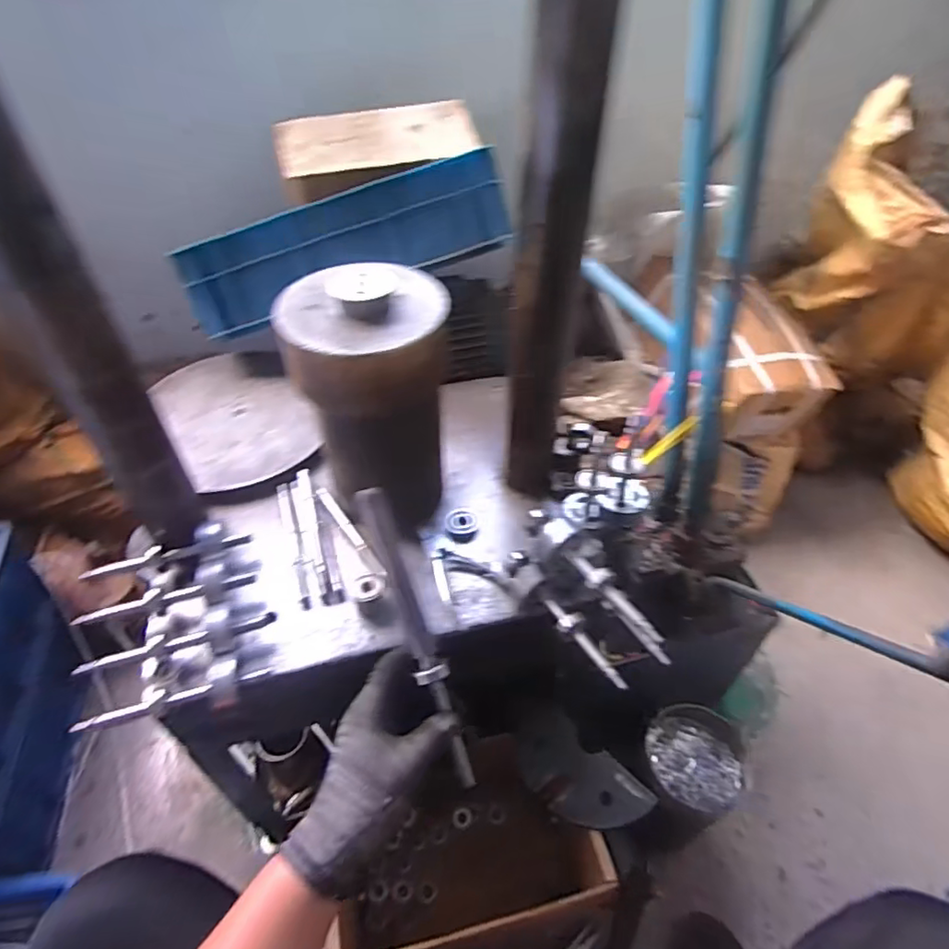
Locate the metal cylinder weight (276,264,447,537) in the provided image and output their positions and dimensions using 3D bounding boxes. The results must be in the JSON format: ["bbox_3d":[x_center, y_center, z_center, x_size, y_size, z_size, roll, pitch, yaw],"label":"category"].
[{"bbox_3d":[-0.095,-0.060,0.592,0.141,0.258,0.132,-5,47,-5],"label":"metal cylinder weight"}]

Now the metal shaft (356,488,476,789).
[{"bbox_3d":[-0.043,0.132,0.487,0.024,0.020,0.253,-18,90,-17],"label":"metal shaft"}]

